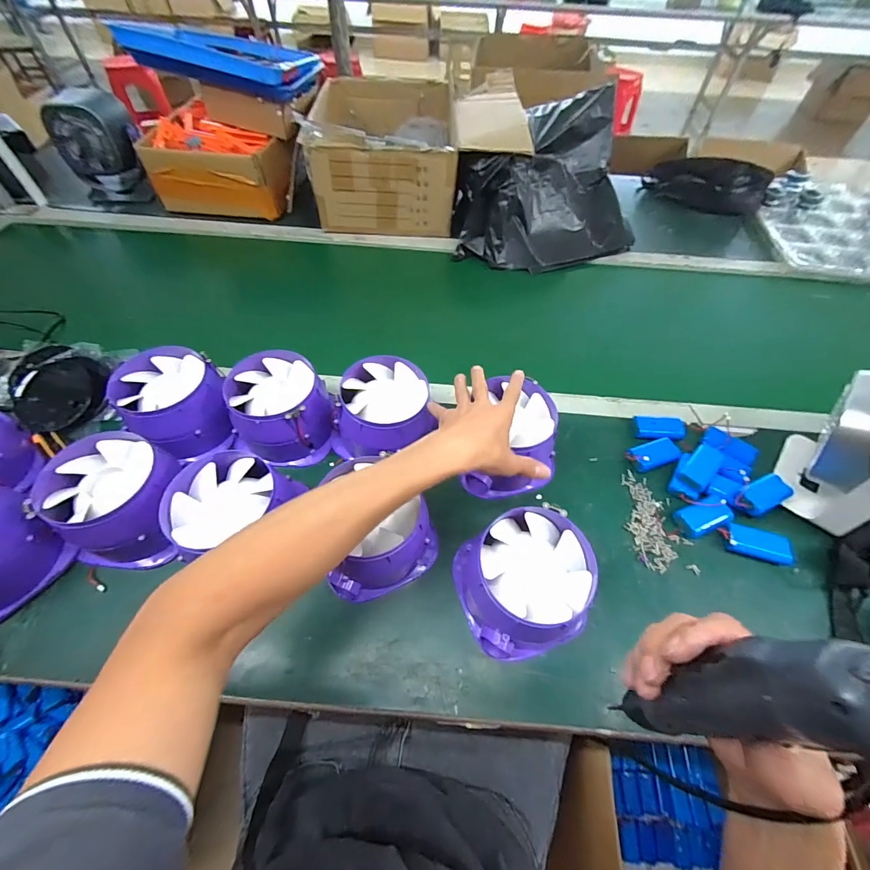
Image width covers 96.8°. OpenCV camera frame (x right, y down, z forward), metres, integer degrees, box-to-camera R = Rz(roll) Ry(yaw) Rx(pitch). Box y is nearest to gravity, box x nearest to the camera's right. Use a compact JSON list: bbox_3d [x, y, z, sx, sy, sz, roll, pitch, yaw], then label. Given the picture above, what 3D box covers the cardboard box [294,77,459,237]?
[{"bbox_3d":[-0.114,-0.676,0.904,0.302,0.170,0.450,0,56,-2],"label":"cardboard box"}]

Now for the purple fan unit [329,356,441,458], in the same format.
[{"bbox_3d":[-0.064,-0.029,0.532,0.131,0.093,0.125,1,56,-1],"label":"purple fan unit"}]

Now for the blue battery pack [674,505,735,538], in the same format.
[{"bbox_3d":[0.347,0.108,0.498,0.067,0.020,0.036,-13,57,-11],"label":"blue battery pack"}]

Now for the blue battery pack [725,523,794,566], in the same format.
[{"bbox_3d":[0.403,0.137,0.484,0.069,0.019,0.035,16,57,9],"label":"blue battery pack"}]

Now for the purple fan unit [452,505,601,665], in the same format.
[{"bbox_3d":[0.095,0.155,0.417,0.129,0.090,0.139,-11,57,-9],"label":"purple fan unit"}]

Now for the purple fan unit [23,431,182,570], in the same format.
[{"bbox_3d":[-0.362,0.074,0.447,0.129,0.096,0.129,1,56,-1],"label":"purple fan unit"}]

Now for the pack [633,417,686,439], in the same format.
[{"bbox_3d":[0.339,-0.010,0.578,0.074,0.017,0.035,7,56,2],"label":"pack"}]

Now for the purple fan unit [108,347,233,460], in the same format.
[{"bbox_3d":[-0.348,-0.041,0.529,0.124,0.083,0.151,-35,64,-23],"label":"purple fan unit"}]

